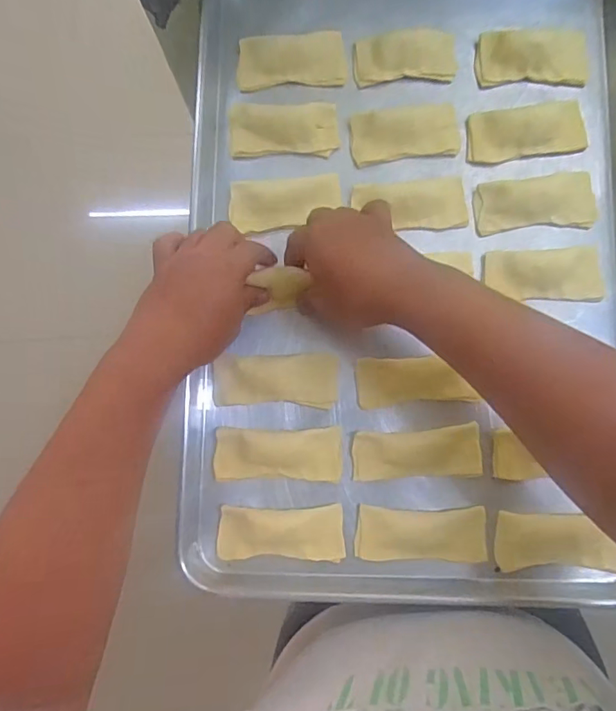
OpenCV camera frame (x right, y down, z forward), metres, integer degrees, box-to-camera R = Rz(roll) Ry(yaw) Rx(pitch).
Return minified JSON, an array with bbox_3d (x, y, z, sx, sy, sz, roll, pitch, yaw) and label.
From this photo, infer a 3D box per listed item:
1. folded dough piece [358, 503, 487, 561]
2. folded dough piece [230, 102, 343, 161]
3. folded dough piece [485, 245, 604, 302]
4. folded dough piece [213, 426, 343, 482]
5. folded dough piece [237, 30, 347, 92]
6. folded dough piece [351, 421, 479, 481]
[{"bbox_3d":[0.099,0.154,0.417,0.109,0.013,0.045,0,84,2],"label":"folded dough piece"},{"bbox_3d":[-0.023,-0.217,0.466,0.102,0.007,0.053,-2,84,1],"label":"folded dough piece"},{"bbox_3d":[0.217,-0.073,0.438,0.104,0.020,0.047,-4,84,1],"label":"folded dough piece"},{"bbox_3d":[-0.026,0.088,0.427,0.111,0.015,0.045,-1,84,2],"label":"folded dough piece"},{"bbox_3d":[-0.016,-0.289,0.475,0.103,0.005,0.055,-4,84,1],"label":"folded dough piece"},{"bbox_3d":[0.096,0.086,0.428,0.110,0.007,0.043,-3,84,1],"label":"folded dough piece"}]

